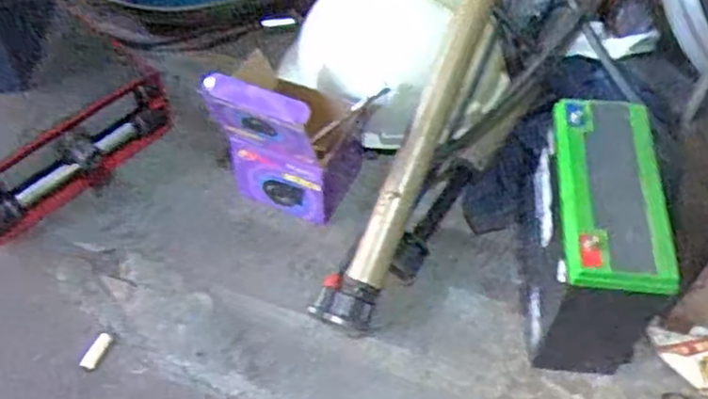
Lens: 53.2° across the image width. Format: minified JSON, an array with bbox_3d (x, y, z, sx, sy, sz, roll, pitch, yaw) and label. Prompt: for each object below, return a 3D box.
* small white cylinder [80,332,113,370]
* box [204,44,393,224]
[{"bbox_3d":[-0.233,0.137,0.642,0.013,0.005,0.036,19,55,12],"label":"small white cylinder"},{"bbox_3d":[-0.055,-0.075,0.683,0.118,0.180,0.139,21,56,13],"label":"box"}]

